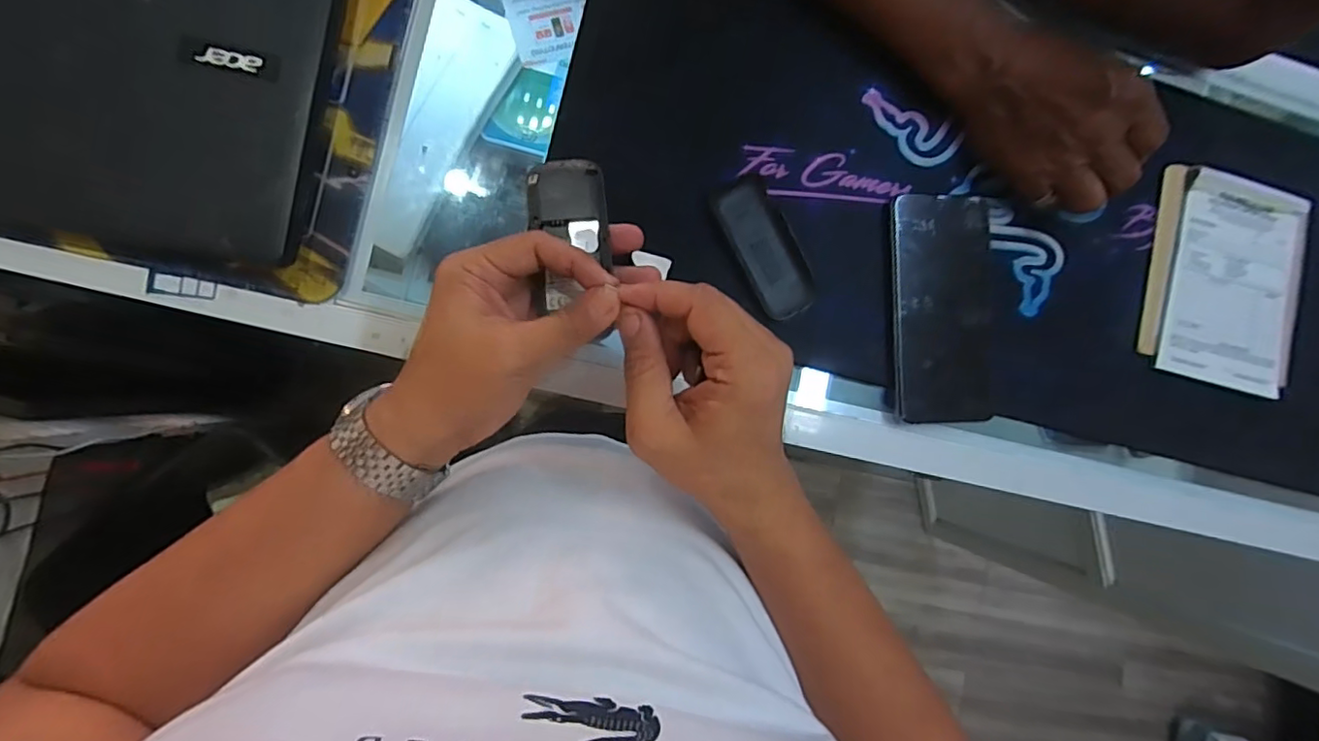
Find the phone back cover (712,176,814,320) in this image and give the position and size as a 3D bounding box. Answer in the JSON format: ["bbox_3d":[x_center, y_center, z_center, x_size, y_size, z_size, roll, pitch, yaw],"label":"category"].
[{"bbox_3d":[0.077,-0.087,0.424,0.044,0.008,0.100,-24,90,-9],"label":"phone back cover"}]

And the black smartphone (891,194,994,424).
[{"bbox_3d":[0.215,-0.047,0.447,0.076,0.012,0.168,-1,87,-9],"label":"black smartphone"}]

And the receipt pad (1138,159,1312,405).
[{"bbox_3d":[0.464,-0.072,0.485,0.129,0.014,0.168,12,85,-8],"label":"receipt pad"}]

